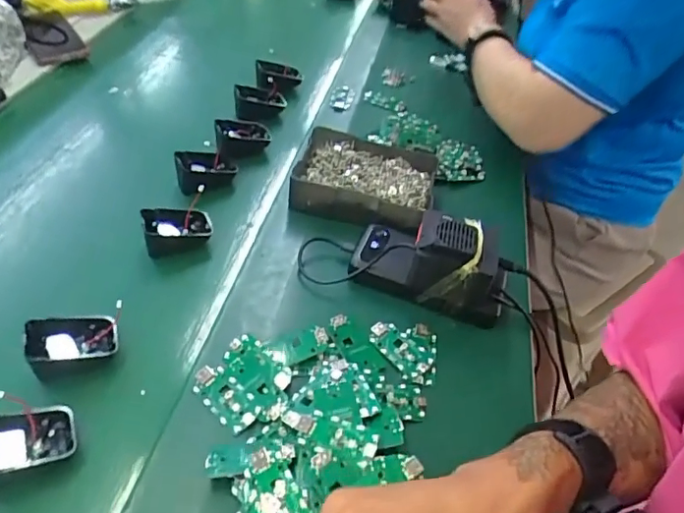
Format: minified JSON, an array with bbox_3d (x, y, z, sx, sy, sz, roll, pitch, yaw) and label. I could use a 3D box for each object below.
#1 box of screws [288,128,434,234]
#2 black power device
[{"bbox_3d":[0.029,-0.099,0.655,0.159,0.042,0.147,11,45,4],"label":"box of screws"},{"bbox_3d":[0.089,0.000,0.543,0.153,0.078,0.075,18,46,12],"label":"black power device"}]

